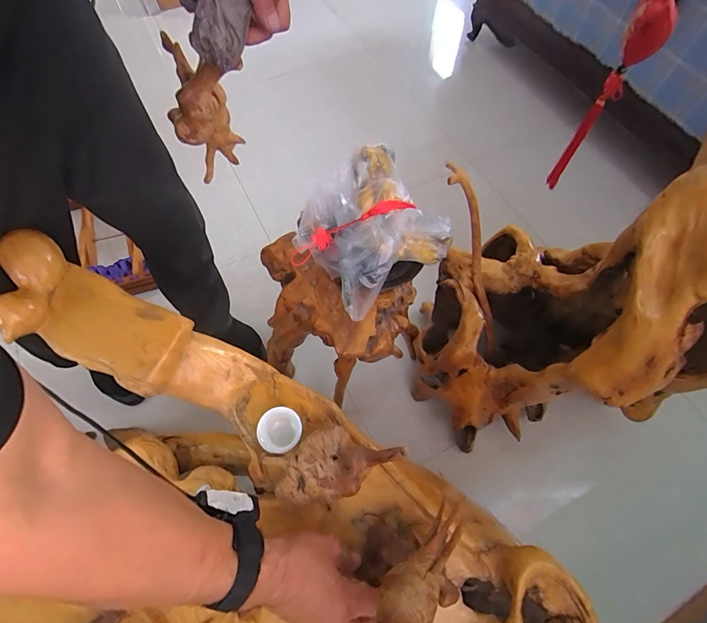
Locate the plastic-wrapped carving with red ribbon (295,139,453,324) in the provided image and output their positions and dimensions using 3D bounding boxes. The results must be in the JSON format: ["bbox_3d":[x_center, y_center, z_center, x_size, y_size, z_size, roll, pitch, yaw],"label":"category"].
[{"bbox_3d":[0.020,-0.152,0.661,0.235,0.115,0.247,-38,70,-16],"label":"plastic-wrapped carving with red ribbon"}]

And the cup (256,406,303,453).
[{"bbox_3d":[-0.106,0.172,0.541,0.062,0.030,0.057,0,65,1],"label":"cup"}]

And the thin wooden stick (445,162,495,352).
[{"bbox_3d":[0.252,-0.101,0.770,0.057,0.043,0.408,-16,103,-7],"label":"thin wooden stick"}]

